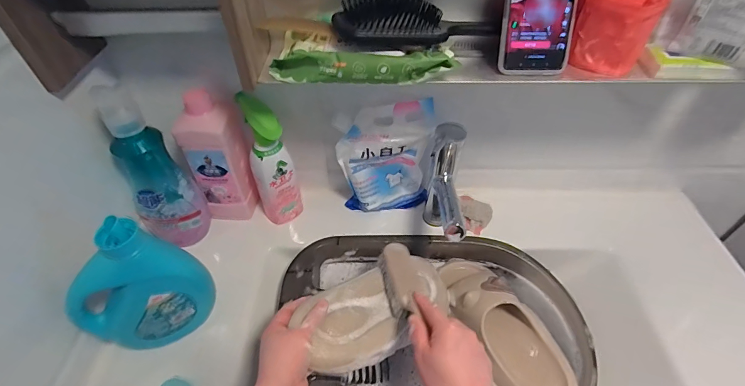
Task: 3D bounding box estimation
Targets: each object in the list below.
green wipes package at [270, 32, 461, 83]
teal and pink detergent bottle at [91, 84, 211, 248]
[{"bbox_3d":[-0.010,-0.154,0.435,0.201,0.033,0.075,10,48,10],"label":"green wipes package"},{"bbox_3d":[-0.325,-0.022,0.566,0.095,0.270,0.060,-33,55,-27],"label":"teal and pink detergent bottle"}]

